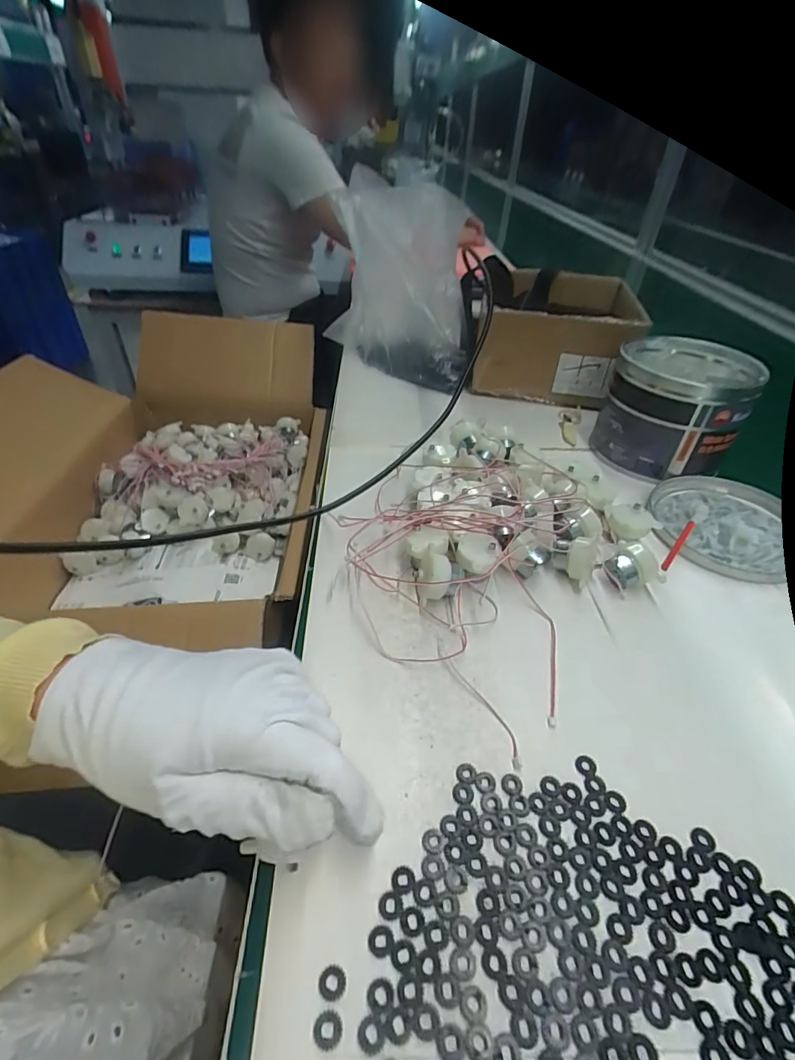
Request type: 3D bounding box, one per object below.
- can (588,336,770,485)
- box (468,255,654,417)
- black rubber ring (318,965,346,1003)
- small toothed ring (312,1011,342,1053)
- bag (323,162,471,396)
[{"bbox_3d":[0.274,-0.121,0.483,0.122,0.103,0.118,1,40,-1],"label":"can"},{"bbox_3d":[0.205,-0.258,0.642,0.186,0.106,0.208,11,41,8],"label":"box"},{"bbox_3d":[-0.025,0.177,0.188,0.010,0.004,0.011,1,40,-1],"label":"black rubber ring"},{"bbox_3d":[-0.026,0.185,0.178,0.011,0.004,0.011,1,40,-1],"label":"small toothed ring"},{"bbox_3d":[0.001,-0.338,0.658,0.152,0.210,0.271,-10,42,-15],"label":"bag"}]

